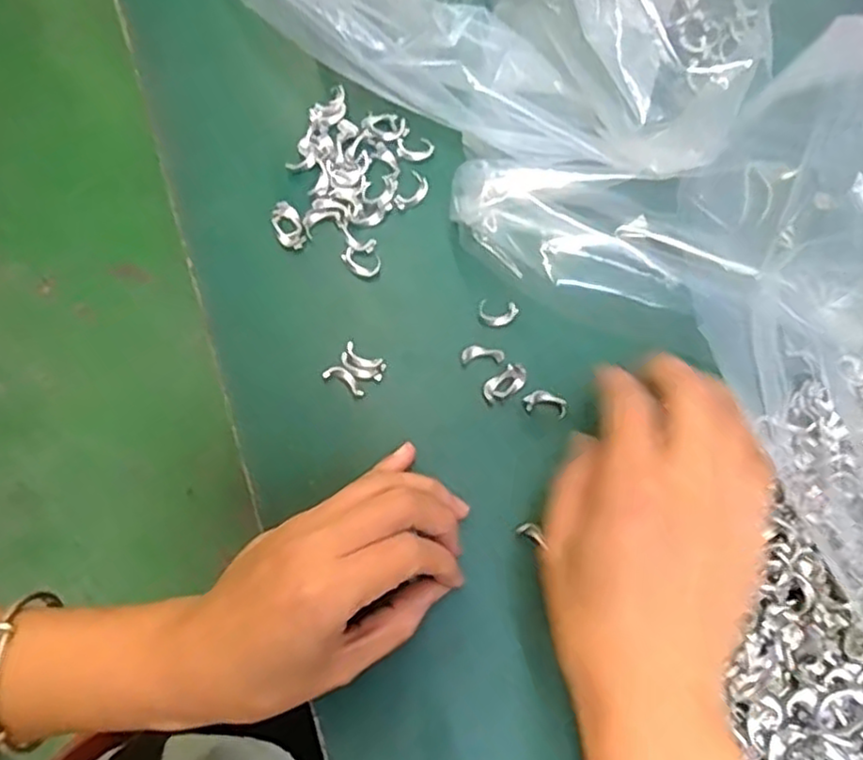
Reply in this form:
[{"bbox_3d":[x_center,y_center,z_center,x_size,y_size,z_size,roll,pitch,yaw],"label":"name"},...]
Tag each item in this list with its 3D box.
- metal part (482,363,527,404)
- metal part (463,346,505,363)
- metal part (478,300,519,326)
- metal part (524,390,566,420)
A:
[{"bbox_3d":[0.034,0.002,0.321,0.022,0.004,0.012,-37,82,-7],"label":"metal part"},{"bbox_3d":[0.024,-0.012,0.322,0.020,0.004,0.007,-1,79,0],"label":"metal part"},{"bbox_3d":[0.031,-0.031,0.325,0.018,0.004,0.011,2,79,0],"label":"metal part"},{"bbox_3d":[0.053,0.011,0.319,0.019,0.004,0.010,14,80,2],"label":"metal part"}]

